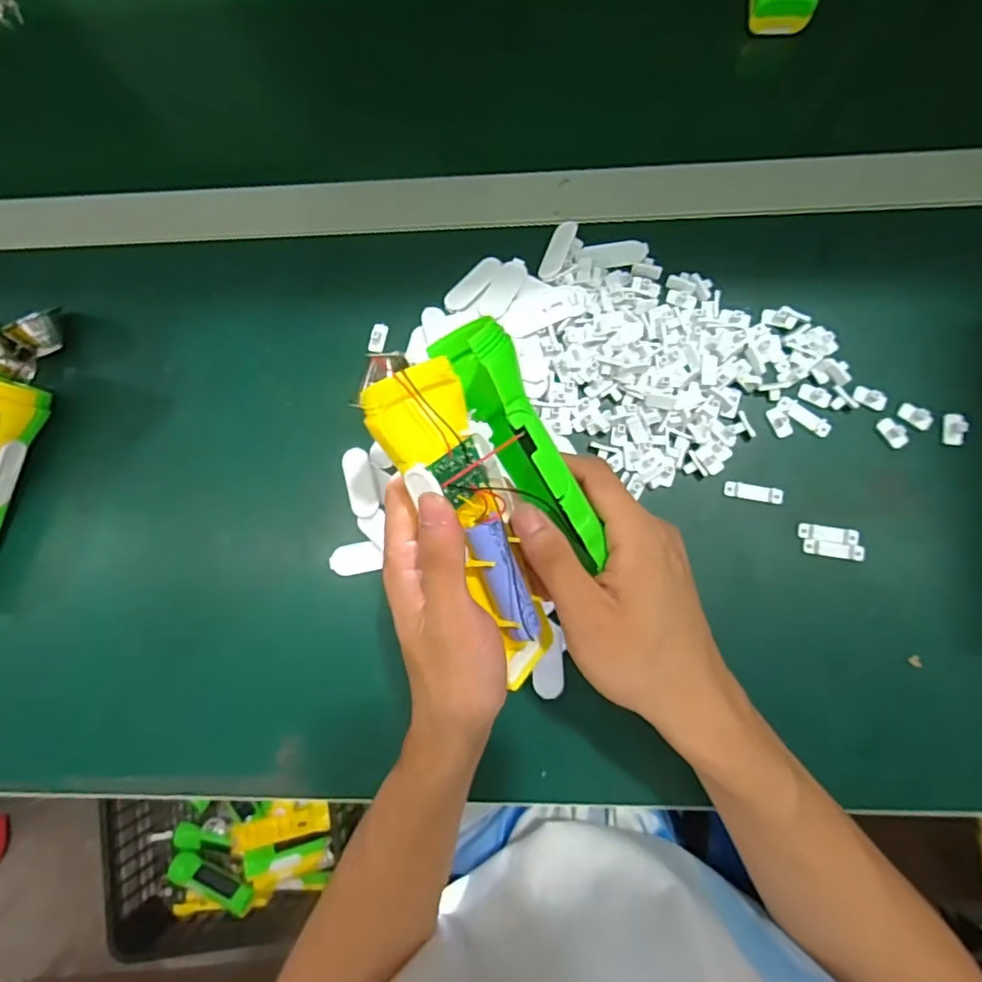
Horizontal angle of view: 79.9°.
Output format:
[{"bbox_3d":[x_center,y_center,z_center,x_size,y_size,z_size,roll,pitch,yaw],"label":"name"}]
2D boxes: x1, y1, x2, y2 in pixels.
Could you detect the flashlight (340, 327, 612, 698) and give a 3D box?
[{"bbox_3d":[0.004,0.007,0.280,0.074,0.056,0.170,-25,100,1],"label":"flashlight"}]

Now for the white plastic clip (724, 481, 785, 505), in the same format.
[{"bbox_3d":[0.173,0.001,0.387,0.037,0.004,0.010,10,86,4],"label":"white plastic clip"}]

